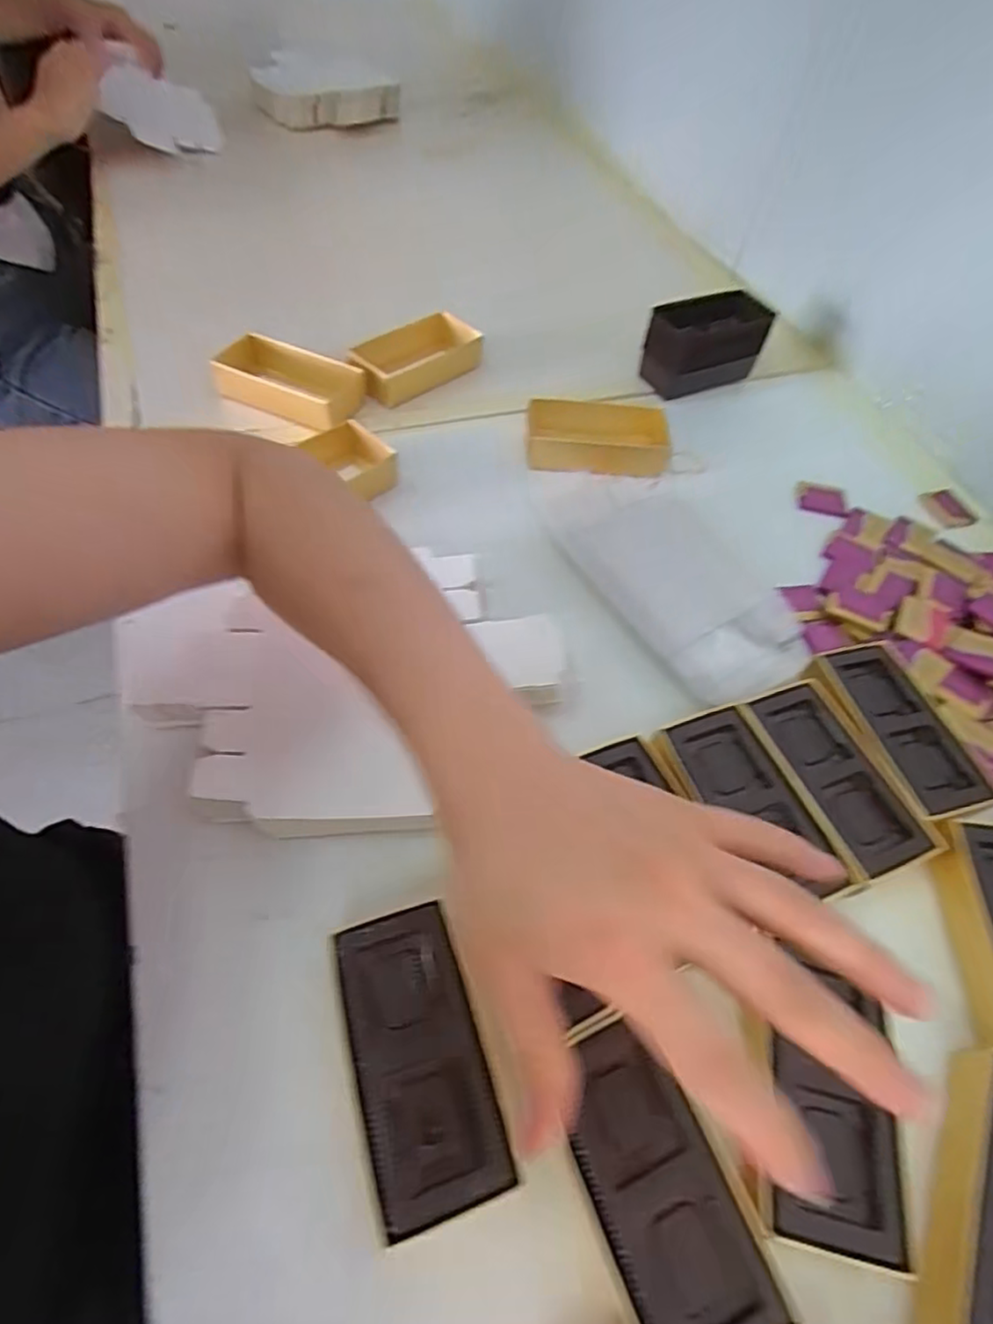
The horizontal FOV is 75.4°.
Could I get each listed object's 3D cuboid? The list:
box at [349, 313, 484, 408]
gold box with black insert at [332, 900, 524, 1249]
[{"bbox_3d":[-0.077,-0.279,0.587,0.116,0.036,0.066,-28,62,-23],"label":"box"},{"bbox_3d":[-0.033,0.168,0.277,0.056,0.027,0.111,-13,57,-14],"label":"gold box with black insert"}]

